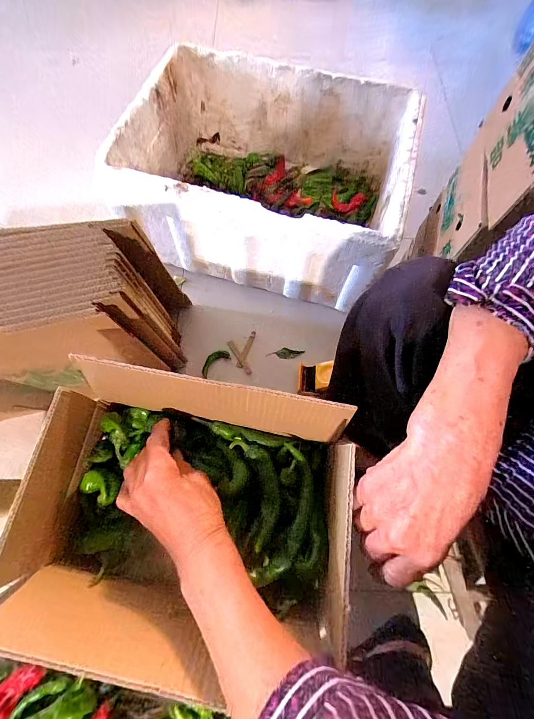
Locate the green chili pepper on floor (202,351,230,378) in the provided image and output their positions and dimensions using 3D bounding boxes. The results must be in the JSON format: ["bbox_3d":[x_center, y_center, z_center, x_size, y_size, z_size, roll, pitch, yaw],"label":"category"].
[{"bbox_3d":[-0.112,0.005,0.690,0.029,0.015,0.072,42,73,13],"label":"green chili pepper on floor"}]

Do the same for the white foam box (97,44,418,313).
[{"bbox_3d":[-0.003,-0.373,0.666,0.519,0.271,0.352,14,69,4],"label":"white foam box"}]

